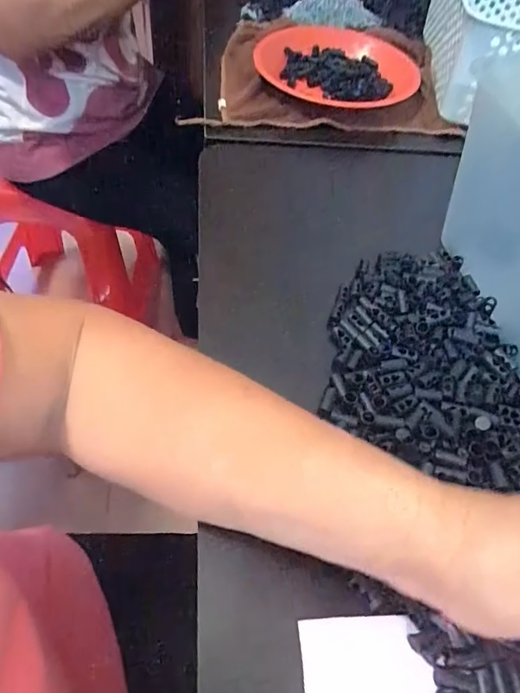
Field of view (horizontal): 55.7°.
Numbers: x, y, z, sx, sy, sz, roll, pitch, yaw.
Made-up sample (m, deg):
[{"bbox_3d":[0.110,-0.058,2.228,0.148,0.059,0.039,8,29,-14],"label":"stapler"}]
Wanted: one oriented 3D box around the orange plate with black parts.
[{"bbox_3d":[0.095,-0.344,0.610,0.191,0.036,0.179,4,51,-4],"label":"orange plate with black parts"}]

